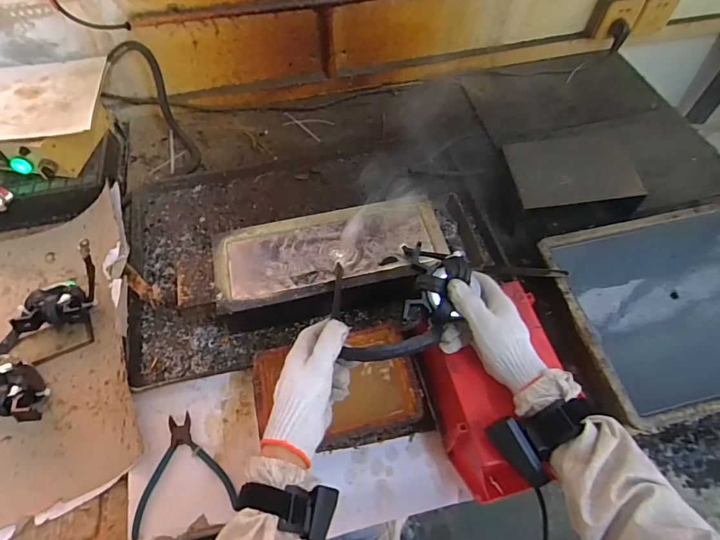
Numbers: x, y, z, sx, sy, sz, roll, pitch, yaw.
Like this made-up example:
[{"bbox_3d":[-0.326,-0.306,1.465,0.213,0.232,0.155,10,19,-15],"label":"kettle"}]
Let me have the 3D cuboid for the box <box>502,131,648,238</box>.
[{"bbox_3d":[0.360,-0.156,0.781,0.201,0.107,0.152,-9,59,-5],"label":"box"}]

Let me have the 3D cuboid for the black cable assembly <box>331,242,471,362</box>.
[{"bbox_3d":[0.042,0.047,0.541,0.161,0.102,0.159,0,61,0],"label":"black cable assembly"}]

